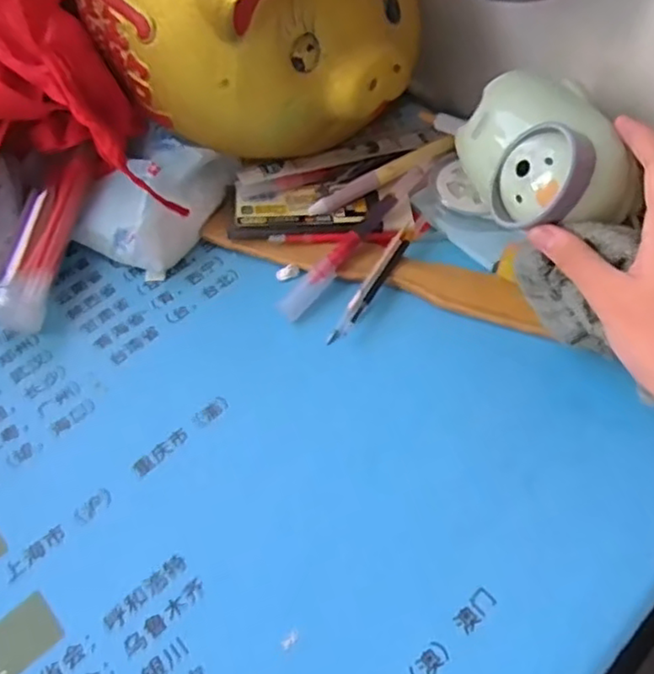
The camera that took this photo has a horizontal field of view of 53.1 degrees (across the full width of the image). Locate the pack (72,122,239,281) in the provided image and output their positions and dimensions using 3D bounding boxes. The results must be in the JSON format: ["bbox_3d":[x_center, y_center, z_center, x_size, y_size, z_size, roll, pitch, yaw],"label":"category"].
[{"bbox_3d":[-0.116,-0.096,0.424,0.080,0.048,0.092,25,62,18],"label":"pack"}]

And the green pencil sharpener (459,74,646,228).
[{"bbox_3d":[0.115,-0.100,0.348,0.063,0.049,0.092,-14,58,-6],"label":"green pencil sharpener"}]

